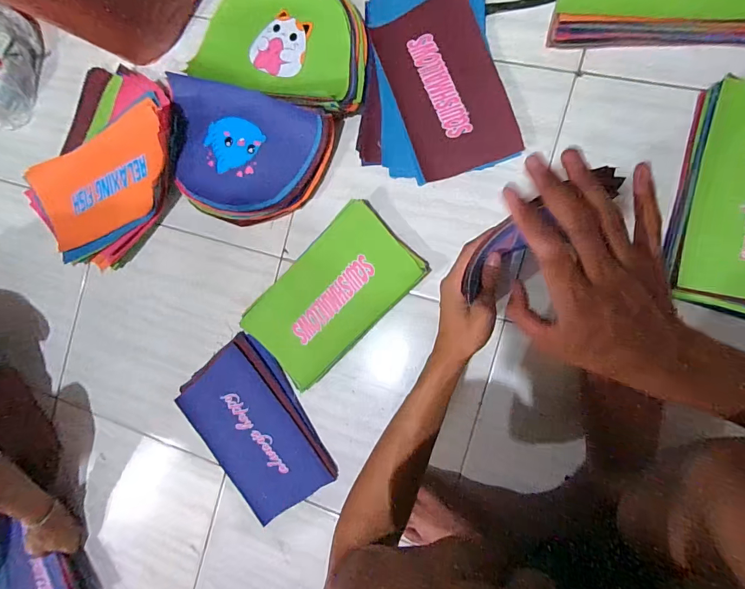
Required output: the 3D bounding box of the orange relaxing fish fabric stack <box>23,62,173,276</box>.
[{"bbox_3d":[-0.497,-0.232,0.721,0.272,0.072,0.368,25,94,10],"label":"orange relaxing fish fabric stack"}]

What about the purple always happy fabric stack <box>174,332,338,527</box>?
[{"bbox_3d":[-0.207,0.236,0.689,0.196,0.028,0.296,-36,83,8],"label":"purple always happy fabric stack"}]

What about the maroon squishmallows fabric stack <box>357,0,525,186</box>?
[{"bbox_3d":[0.091,-0.356,0.633,0.242,0.019,0.326,-8,88,10],"label":"maroon squishmallows fabric stack"}]

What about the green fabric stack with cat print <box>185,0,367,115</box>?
[{"bbox_3d":[-0.144,-0.429,0.650,0.305,0.043,0.201,22,93,10],"label":"green fabric stack with cat print"}]

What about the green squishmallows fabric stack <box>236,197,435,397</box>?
[{"bbox_3d":[-0.067,0.002,0.645,0.292,0.028,0.168,-45,82,7],"label":"green squishmallows fabric stack"}]

